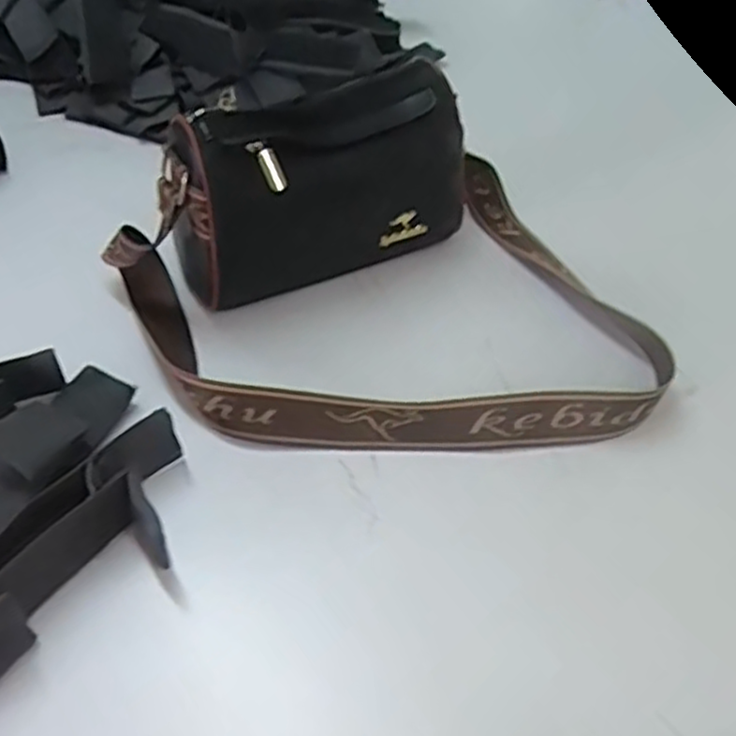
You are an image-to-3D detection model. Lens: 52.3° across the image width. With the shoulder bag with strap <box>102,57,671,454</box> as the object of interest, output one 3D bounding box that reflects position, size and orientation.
[{"bbox_3d":[0.026,-0.067,0.524,0.338,0.154,0.276,-18,50,-19],"label":"shoulder bag with strap"}]

